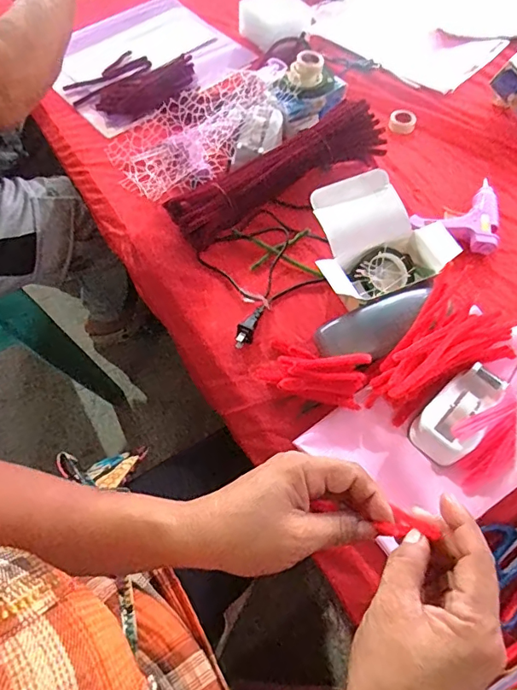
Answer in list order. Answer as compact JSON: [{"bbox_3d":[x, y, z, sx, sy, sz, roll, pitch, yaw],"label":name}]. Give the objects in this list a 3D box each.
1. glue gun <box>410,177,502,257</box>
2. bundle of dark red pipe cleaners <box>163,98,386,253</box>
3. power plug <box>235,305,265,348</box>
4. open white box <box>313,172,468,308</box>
[{"bbox_3d":[0.248,-0.166,0.612,0.103,0.028,0.098,15,64,9],"label":"glue gun"},{"bbox_3d":[0.021,-0.217,0.614,0.288,0.069,0.076,-29,66,-14],"label":"bundle of dark red pipe cleaners"},{"bbox_3d":[-0.008,-0.021,0.537,0.016,0.023,0.058,23,53,12],"label":"power plug"},{"bbox_3d":[0.135,-0.119,0.558,0.168,0.071,0.137,-23,64,-11],"label":"open white box"}]

